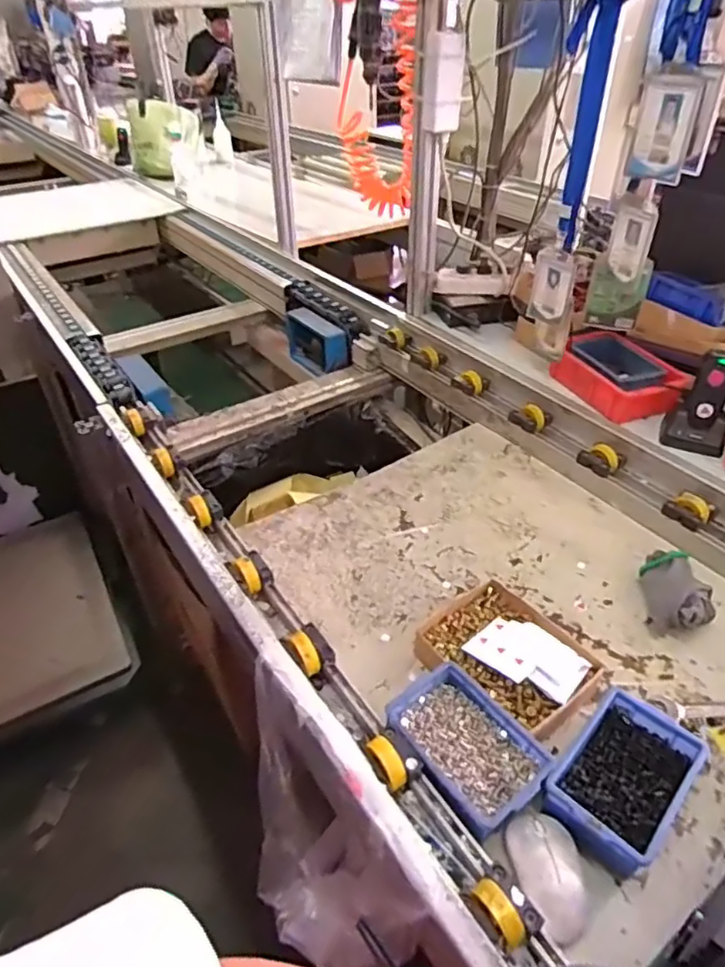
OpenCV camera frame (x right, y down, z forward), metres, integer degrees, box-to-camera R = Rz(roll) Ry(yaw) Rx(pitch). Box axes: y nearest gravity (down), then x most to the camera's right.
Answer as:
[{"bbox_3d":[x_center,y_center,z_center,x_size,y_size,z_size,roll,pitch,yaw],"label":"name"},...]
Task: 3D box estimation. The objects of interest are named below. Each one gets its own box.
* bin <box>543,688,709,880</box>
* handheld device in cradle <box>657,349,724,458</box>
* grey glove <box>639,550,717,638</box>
[{"bbox_3d":[0.247,0.281,0.568,0.098,0.057,0.153,29,48,33],"label":"bin"},{"bbox_3d":[0.496,-0.116,0.865,0.085,0.133,0.055,17,42,21],"label":"handheld device in cradle"},{"bbox_3d":[0.392,0.137,0.744,0.071,0.056,0.113,7,39,10],"label":"grey glove"}]

